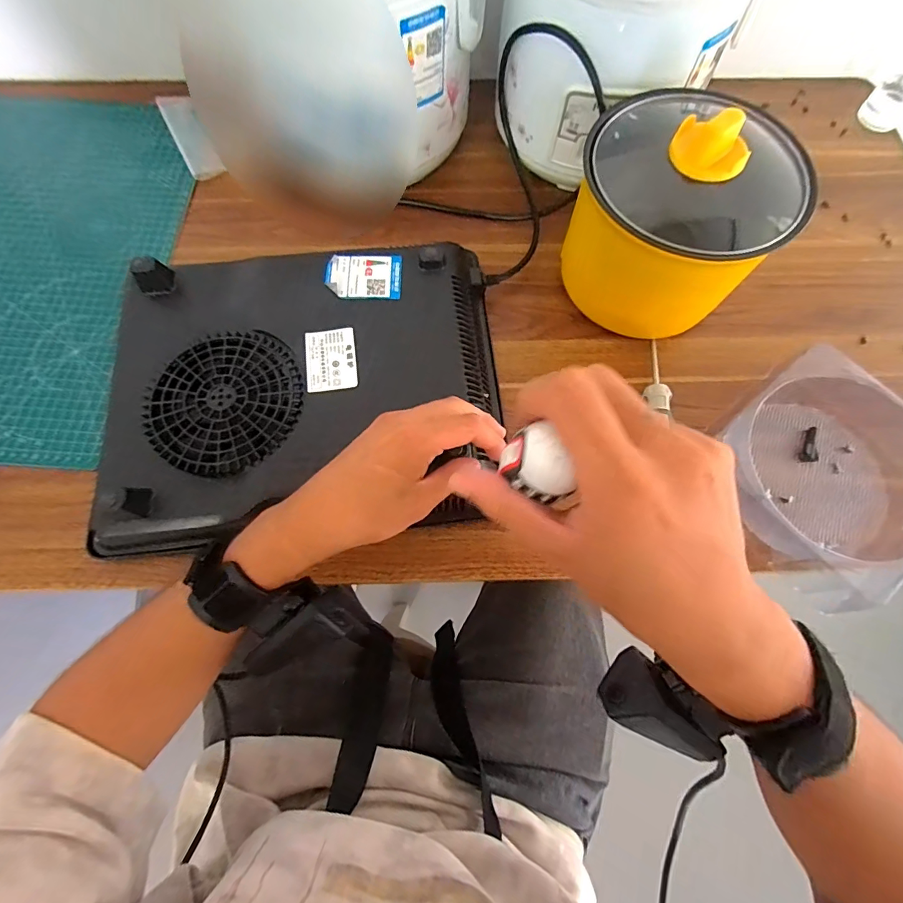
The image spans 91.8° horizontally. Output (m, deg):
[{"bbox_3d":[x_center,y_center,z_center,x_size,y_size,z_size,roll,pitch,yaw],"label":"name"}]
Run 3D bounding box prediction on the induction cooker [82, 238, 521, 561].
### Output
[{"bbox_3d":[-0.120,-0.060,0.377,0.331,0.052,0.250,-6,73,-3],"label":"induction cooker"}]

